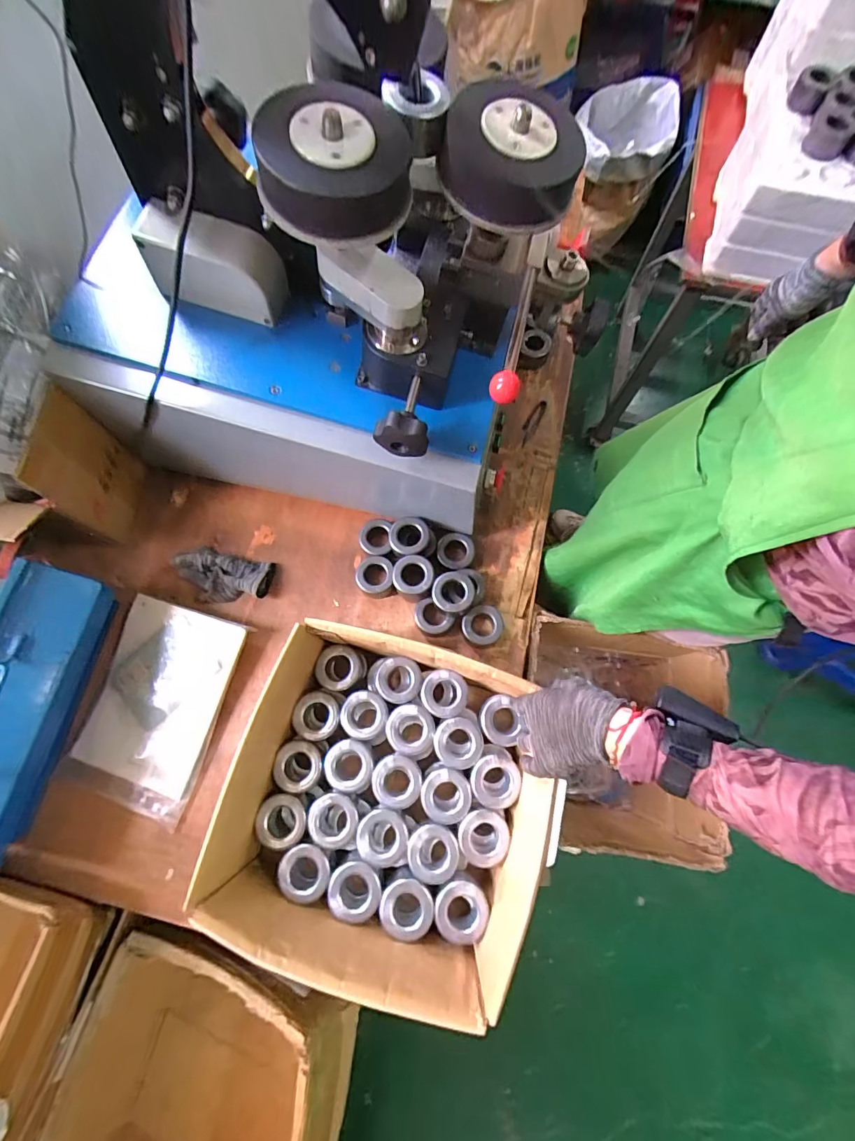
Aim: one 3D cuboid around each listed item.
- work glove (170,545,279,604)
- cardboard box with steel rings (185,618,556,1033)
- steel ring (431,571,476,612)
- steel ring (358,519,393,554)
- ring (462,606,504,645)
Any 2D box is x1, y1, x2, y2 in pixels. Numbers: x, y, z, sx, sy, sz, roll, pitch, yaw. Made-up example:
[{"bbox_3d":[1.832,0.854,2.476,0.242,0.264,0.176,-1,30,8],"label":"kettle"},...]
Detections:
[{"bbox_3d":[-0.329,0.006,0.702,0.151,0.039,0.087,11,74,4],"label":"work glove"},{"bbox_3d":[-0.056,0.263,0.527,0.329,0.148,0.306,15,74,5],"label":"cardboard box with steel rings"},{"bbox_3d":[0.040,0.032,0.650,0.067,0.027,0.058,-18,74,-5],"label":"steel ring"},{"bbox_3d":[-0.083,-0.052,0.718,0.052,0.032,0.061,-5,73,-1],"label":"steel ring"},{"bbox_3d":[0.082,0.084,0.671,0.059,0.040,0.055,0,73,0],"label":"ring"}]

